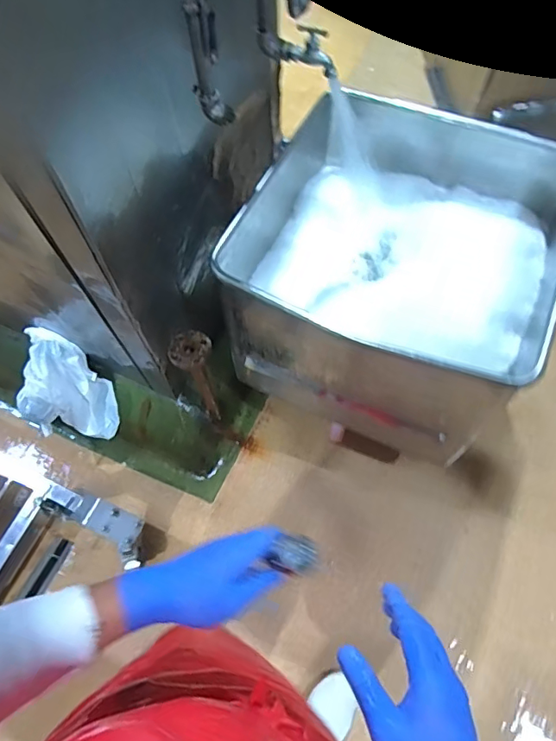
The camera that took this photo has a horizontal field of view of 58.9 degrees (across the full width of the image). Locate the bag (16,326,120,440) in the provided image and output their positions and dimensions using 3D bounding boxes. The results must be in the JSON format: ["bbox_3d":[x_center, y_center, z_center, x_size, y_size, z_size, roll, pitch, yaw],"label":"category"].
[{"bbox_3d":[-0.579,0.063,1.382,0.227,0.242,0.221,13,64,9],"label":"bag"}]

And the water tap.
[{"bbox_3d":[0.039,-0.590,0.898,0.144,0.076,0.030,15,64,11],"label":"water tap"}]

